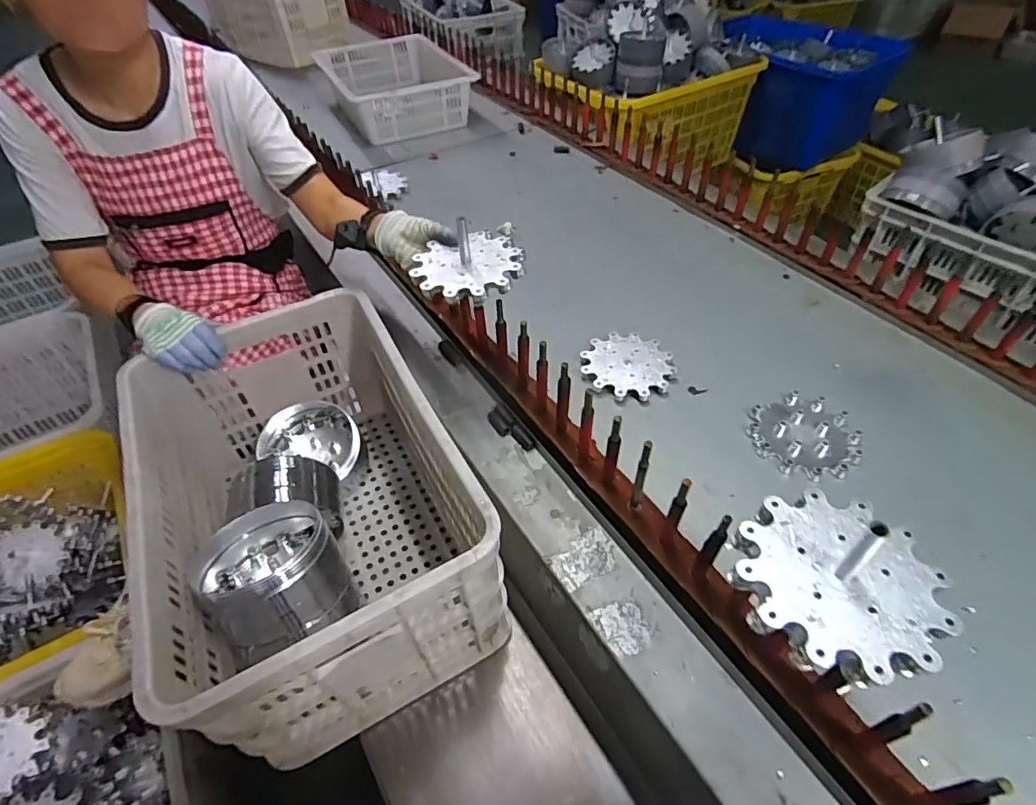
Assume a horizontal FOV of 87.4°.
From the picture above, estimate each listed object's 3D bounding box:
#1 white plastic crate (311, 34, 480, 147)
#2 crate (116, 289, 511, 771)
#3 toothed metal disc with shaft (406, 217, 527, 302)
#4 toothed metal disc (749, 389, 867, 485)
[{"bbox_3d":[-0.350,-0.947,1.612,0.401,0.126,0.478,-18,54,-14],"label":"white plastic crate"},{"bbox_3d":[-0.274,0.130,0.747,0.339,0.280,0.517,-23,55,-17],"label":"crate"},{"bbox_3d":[-0.067,-0.202,0.713,0.135,0.065,0.141,0,52,0],"label":"toothed metal disc with shaft"},{"bbox_3d":[0.402,0.048,0.756,0.139,0.020,0.136,-1,49,1],"label":"toothed metal disc"}]

